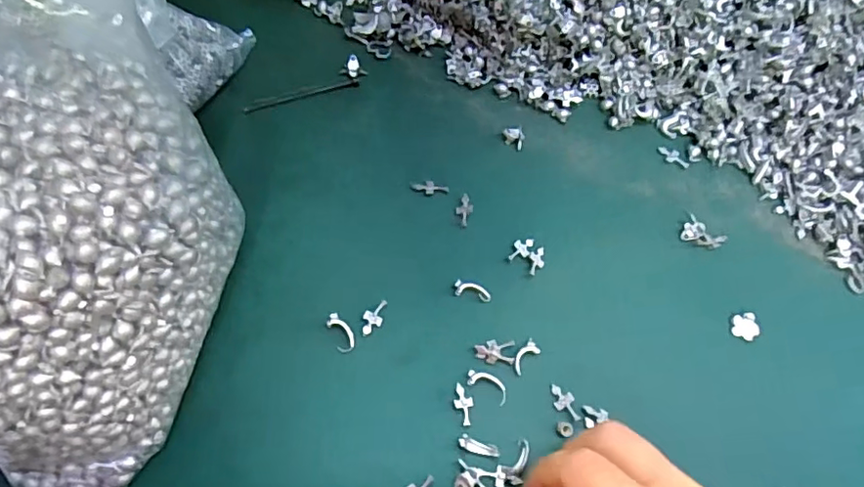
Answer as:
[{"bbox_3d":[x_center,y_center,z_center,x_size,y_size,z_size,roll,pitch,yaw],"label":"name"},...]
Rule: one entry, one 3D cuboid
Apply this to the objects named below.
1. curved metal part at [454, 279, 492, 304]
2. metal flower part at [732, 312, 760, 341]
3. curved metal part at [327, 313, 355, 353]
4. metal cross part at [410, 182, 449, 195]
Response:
[{"bbox_3d":[0.023,0.026,0.321,0.021,0.004,0.009,14,66,4],"label":"curved metal part"},{"bbox_3d":[0.174,0.046,0.324,0.014,0.004,0.015,1,66,-2],"label":"metal flower part"},{"bbox_3d":[-0.048,0.046,0.307,0.010,0.004,0.022,-25,70,-13],"label":"curved metal part"},{"bbox_3d":[-0.001,-0.034,0.347,0.022,0.004,0.009,-2,66,-4],"label":"metal cross part"}]

